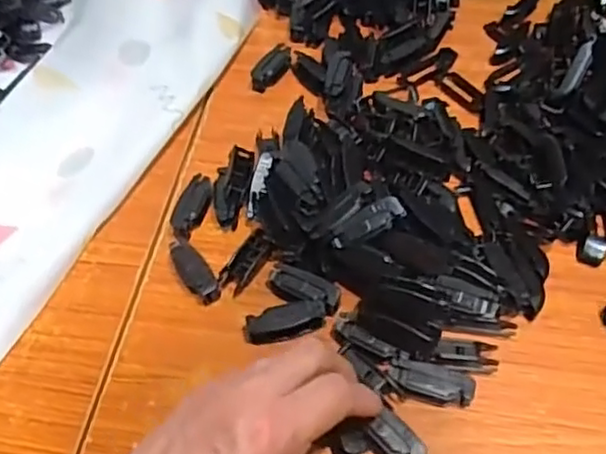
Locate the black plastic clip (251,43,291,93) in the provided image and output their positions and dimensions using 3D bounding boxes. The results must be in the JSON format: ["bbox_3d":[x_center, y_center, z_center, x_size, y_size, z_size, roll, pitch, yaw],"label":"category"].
[{"bbox_3d":[-0.026,-0.134,0.547,0.016,0.016,0.047,25,59,20],"label":"black plastic clip"}]

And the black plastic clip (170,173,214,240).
[{"bbox_3d":[-0.079,-0.013,0.461,0.018,0.016,0.051,15,55,14],"label":"black plastic clip"}]

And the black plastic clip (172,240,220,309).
[{"bbox_3d":[-0.072,0.031,0.432,0.017,0.020,0.049,-28,57,-17],"label":"black plastic clip"}]

